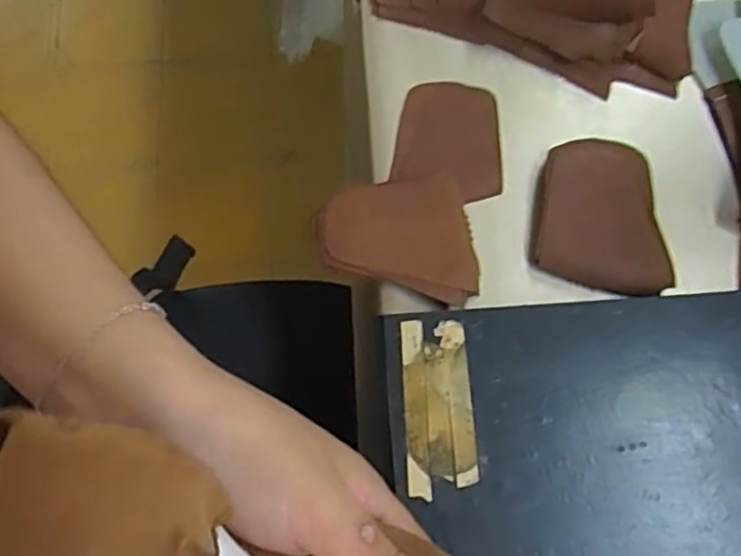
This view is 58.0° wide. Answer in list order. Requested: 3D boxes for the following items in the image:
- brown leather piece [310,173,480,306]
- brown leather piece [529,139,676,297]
[{"bbox_3d":[0.013,-0.017,0.353,0.080,0.012,0.071,-10,74,-1],"label":"brown leather piece"},{"bbox_3d":[0.126,-0.035,0.359,0.069,0.006,0.084,12,75,5],"label":"brown leather piece"}]

